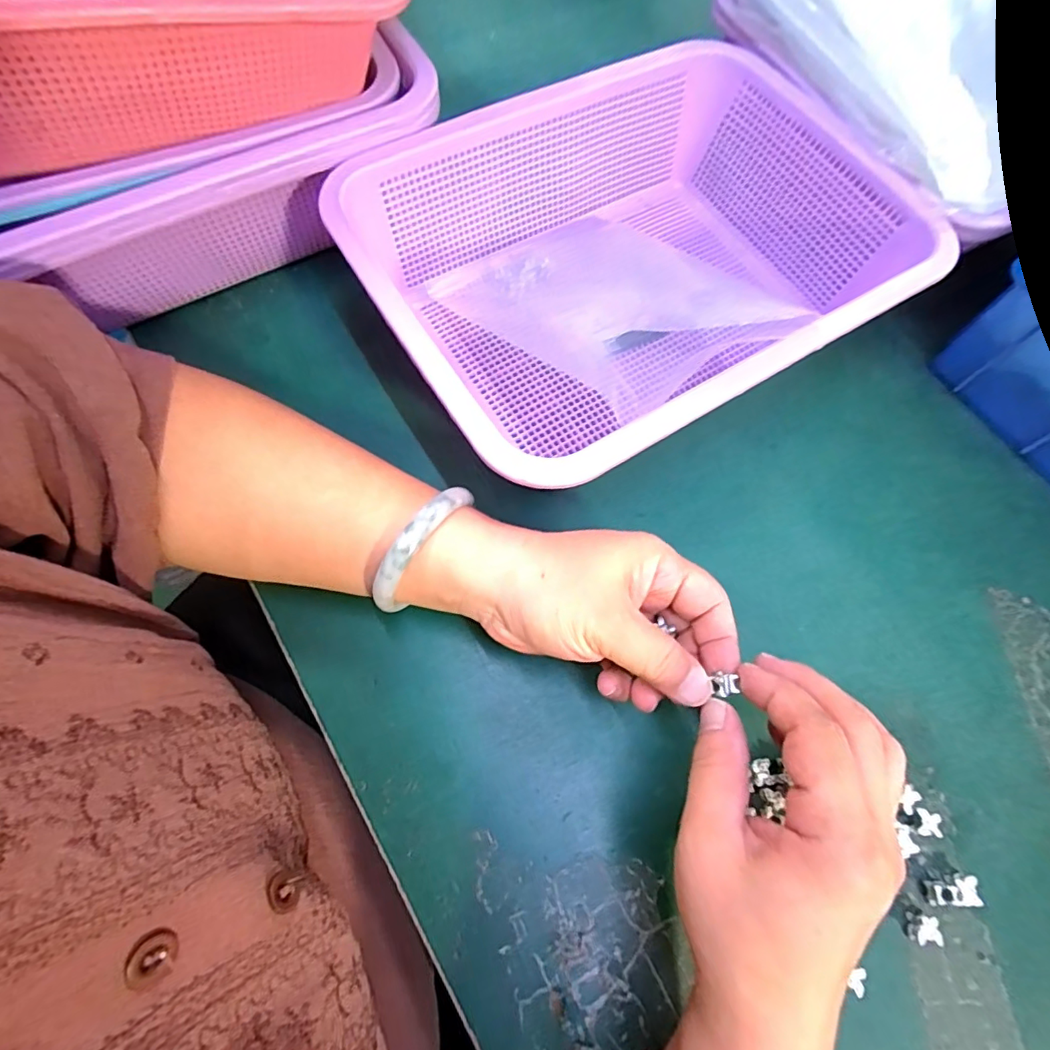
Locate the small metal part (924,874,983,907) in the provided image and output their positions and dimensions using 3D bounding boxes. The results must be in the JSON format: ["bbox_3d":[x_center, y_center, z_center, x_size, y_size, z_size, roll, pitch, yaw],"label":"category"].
[{"bbox_3d":[0.197,0.169,0.246,0.024,0.010,0.011,0,68,-3],"label":"small metal part"}]

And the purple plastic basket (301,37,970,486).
[{"bbox_3d":[0.066,-0.154,0.327,0.304,0.087,0.224,-29,72,-13],"label":"purple plastic basket"}]

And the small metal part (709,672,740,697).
[{"bbox_3d":[0.084,0.067,0.221,0.011,0.005,0.008,-13,70,-8],"label":"small metal part"}]

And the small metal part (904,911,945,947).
[{"bbox_3d":[0.181,0.184,0.241,0.013,0.007,0.012,5,68,-1],"label":"small metal part"}]

